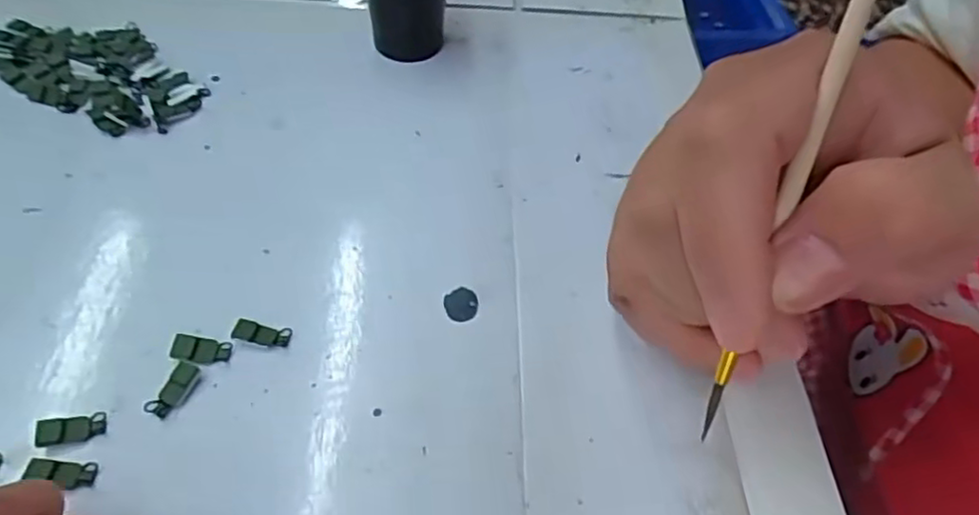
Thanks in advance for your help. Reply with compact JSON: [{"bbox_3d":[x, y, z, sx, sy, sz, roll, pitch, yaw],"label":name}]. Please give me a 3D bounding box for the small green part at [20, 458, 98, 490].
[{"bbox_3d":[-0.101,0.050,0.160,0.015,0.004,0.006,3,52,-3],"label":"small green part"}]

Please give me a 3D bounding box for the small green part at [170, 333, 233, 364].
[{"bbox_3d":[-0.077,0.024,0.182,0.015,0.004,0.007,4,52,-2],"label":"small green part"}]

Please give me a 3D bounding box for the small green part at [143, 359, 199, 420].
[{"bbox_3d":[-0.081,0.033,0.174,0.007,0.004,0.015,22,54,12],"label":"small green part"}]

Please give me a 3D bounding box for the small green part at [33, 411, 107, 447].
[{"bbox_3d":[-0.102,0.042,0.167,0.014,0.004,0.007,-10,54,-13],"label":"small green part"}]

